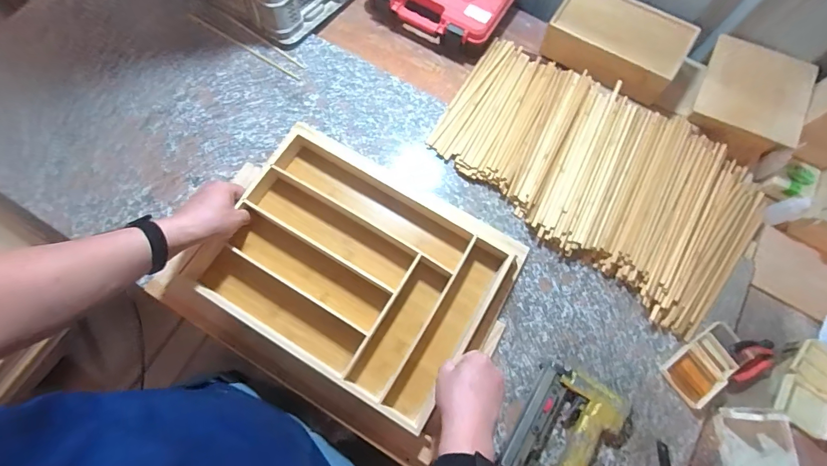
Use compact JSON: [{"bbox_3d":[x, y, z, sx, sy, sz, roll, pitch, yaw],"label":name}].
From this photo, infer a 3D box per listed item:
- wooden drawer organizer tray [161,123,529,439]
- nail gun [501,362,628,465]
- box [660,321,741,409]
[{"bbox_3d":[-0.099,0.064,0.656,0.464,0.063,0.388,31,75,8],"label":"wooden drawer organizer tray"},{"bbox_3d":[0.237,0.309,0.601,0.144,0.038,0.184,31,75,9],"label":"nail gun"},{"bbox_3d":[0.481,0.217,0.635,0.129,0.027,0.081,-33,76,-10],"label":"box"}]

